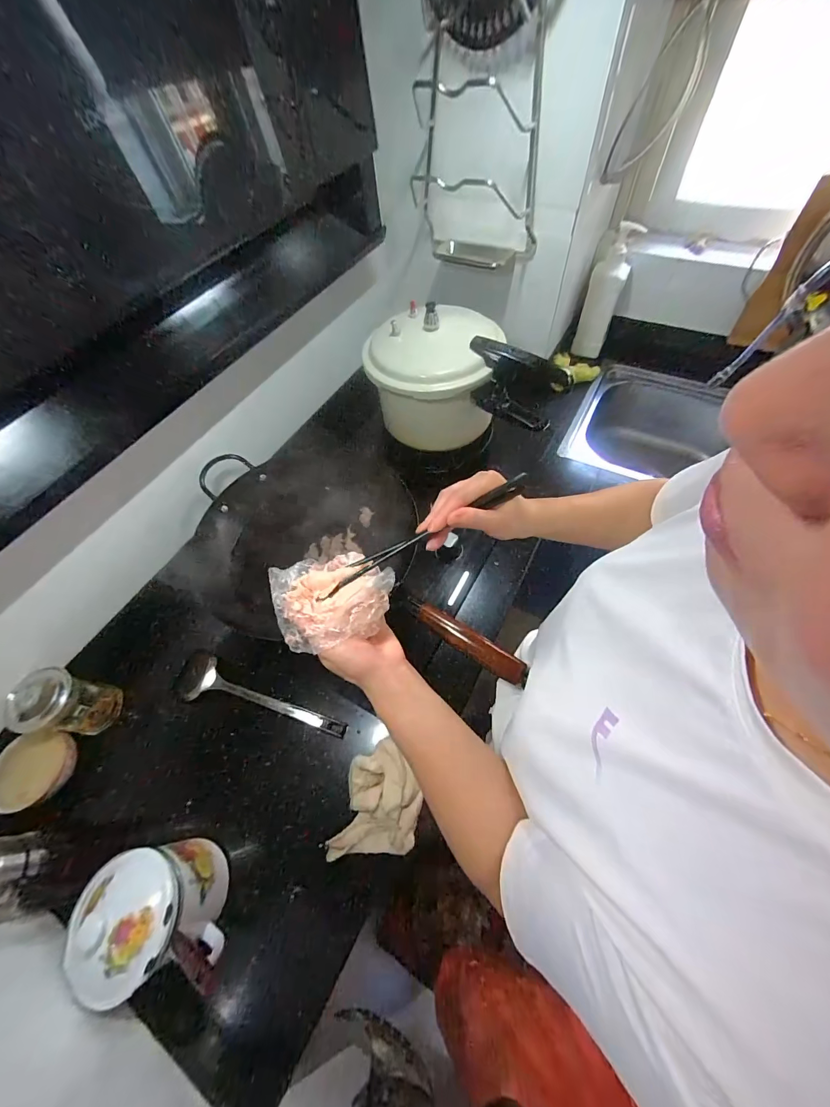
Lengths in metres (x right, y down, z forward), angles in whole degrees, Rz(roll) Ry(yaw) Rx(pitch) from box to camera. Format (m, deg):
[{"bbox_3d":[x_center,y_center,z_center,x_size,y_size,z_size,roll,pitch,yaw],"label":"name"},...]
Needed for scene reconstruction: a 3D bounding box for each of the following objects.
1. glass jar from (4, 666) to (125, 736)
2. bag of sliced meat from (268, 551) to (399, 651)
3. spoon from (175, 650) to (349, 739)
[{"bbox_3d":[-0.522,0.228,0.565,0.087,0.094,0.083,-2,59,3],"label":"glass jar"},{"bbox_3d":[-0.080,0.040,0.369,0.115,0.035,0.097,-19,59,-7],"label":"bag of sliced meat"},{"bbox_3d":[-0.259,0.244,0.617,0.305,0.024,0.075,16,61,14],"label":"spoon"}]

